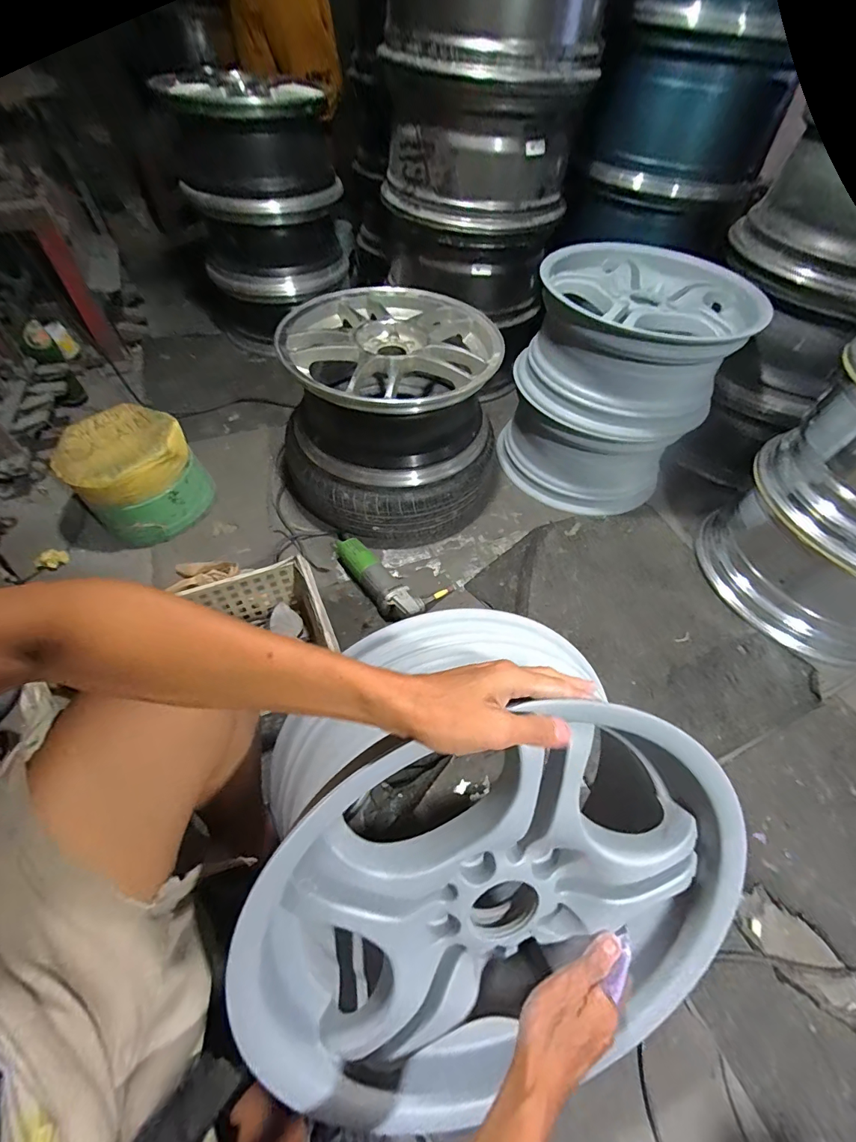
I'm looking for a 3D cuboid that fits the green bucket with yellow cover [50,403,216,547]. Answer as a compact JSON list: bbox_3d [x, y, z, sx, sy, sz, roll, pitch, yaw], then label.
[{"bbox_3d":[-0.664,-0.218,0.982,0.240,0.206,0.236,1,55,-2],"label":"green bucket with yellow cover"}]

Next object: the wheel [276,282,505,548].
[{"bbox_3d":[-0.087,-0.382,1.033,0.508,0.341,0.534,5,55,1],"label":"wheel"}]

